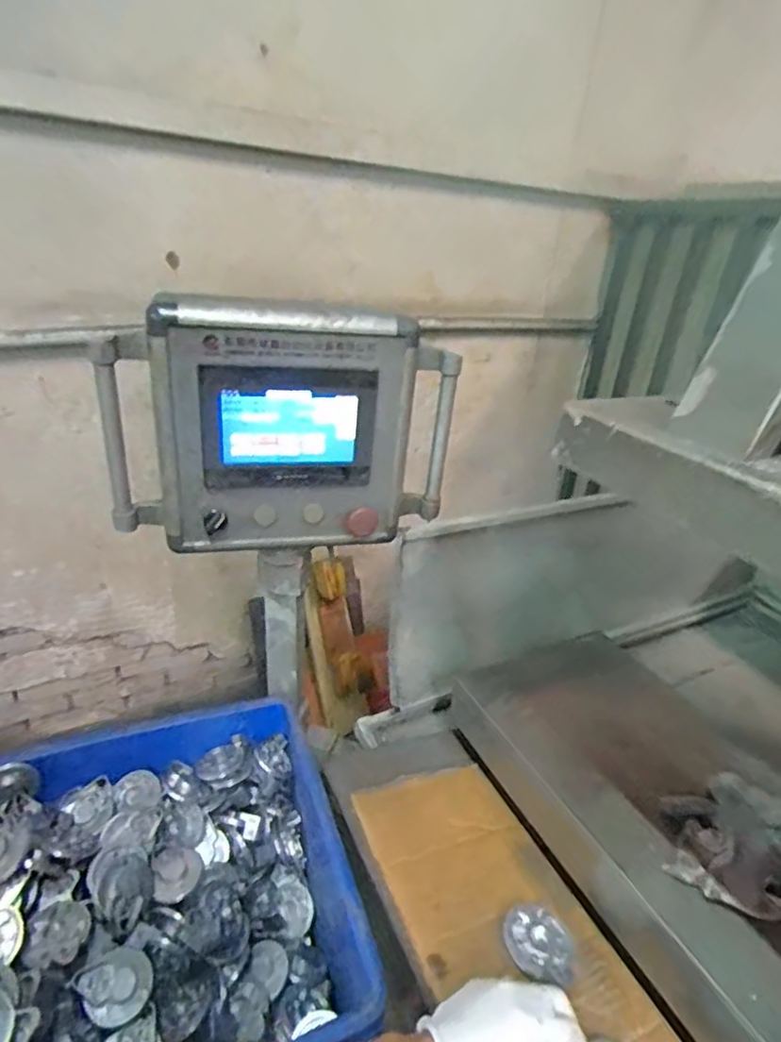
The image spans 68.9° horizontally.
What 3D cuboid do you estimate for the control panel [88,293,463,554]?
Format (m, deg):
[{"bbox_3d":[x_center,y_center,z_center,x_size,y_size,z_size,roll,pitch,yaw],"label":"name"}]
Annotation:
[{"bbox_3d":[-0.118,-0.100,0.673,0.388,0.281,0.072,-3,28,-16],"label":"control panel"}]

